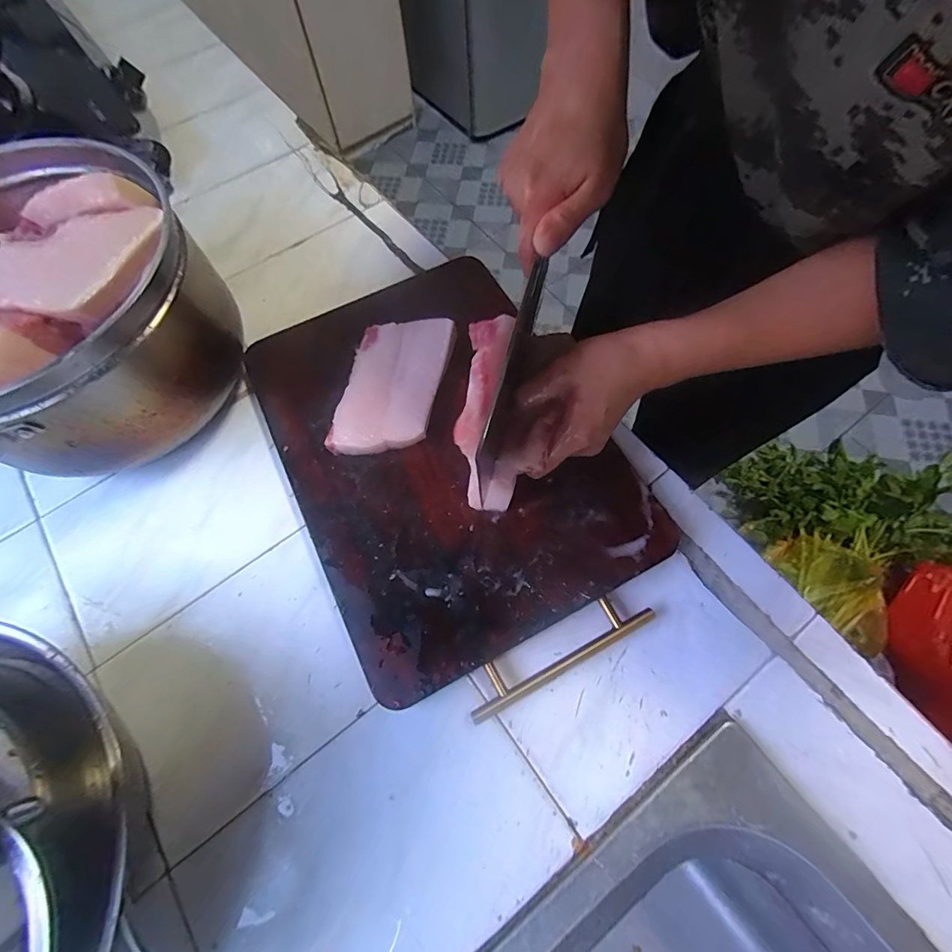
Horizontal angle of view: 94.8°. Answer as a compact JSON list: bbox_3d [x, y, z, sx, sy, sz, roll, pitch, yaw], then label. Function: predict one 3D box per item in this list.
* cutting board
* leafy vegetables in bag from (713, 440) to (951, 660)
[{"bbox_3d":[-0.034,-0.028,0.381,0.253,0.026,0.343,-28,70,-9],"label":"cutting board"},{"bbox_3d":[0.786,0.092,0.949,0.380,0.191,0.415,-33,71,-11],"label":"leafy vegetables in bag"}]

